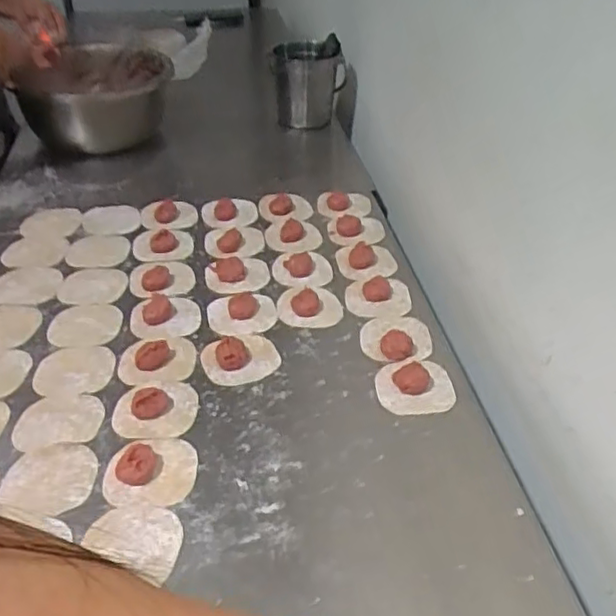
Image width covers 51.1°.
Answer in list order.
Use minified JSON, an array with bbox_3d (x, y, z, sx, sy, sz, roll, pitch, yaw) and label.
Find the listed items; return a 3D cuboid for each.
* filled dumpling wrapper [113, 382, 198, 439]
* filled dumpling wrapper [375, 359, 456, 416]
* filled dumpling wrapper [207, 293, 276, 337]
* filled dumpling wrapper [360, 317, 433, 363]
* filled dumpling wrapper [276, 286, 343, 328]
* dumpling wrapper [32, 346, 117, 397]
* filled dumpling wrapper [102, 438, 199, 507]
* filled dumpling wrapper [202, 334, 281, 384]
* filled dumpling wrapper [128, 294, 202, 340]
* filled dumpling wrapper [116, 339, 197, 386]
[{"bbox_3d":[-0.158,0.099,0.669,0.082,0.018,0.077,2,38,1],"label":"filled dumpling wrapper"},{"bbox_3d":[0.116,0.083,0.700,0.080,0.015,0.074,-1,39,0],"label":"filled dumpling wrapper"},{"bbox_3d":[-0.081,0.004,0.794,0.082,0.017,0.068,-8,39,-12],"label":"filled dumpling wrapper"},{"bbox_3d":[0.104,0.033,0.762,0.081,0.016,0.084,3,38,2],"label":"filled dumpling wrapper"},{"bbox_3d":[0.002,-0.007,0.810,0.079,0.015,0.070,5,38,5],"label":"filled dumpling wrapper"},{"bbox_3d":[-0.258,0.067,0.717,0.082,0.004,0.081,-5,38,-9],"label":"dumpling wrapper"},{"bbox_3d":[-0.148,0.145,0.598,0.085,0.027,0.078,1,38,-1],"label":"filled dumpling wrapper"},{"bbox_3d":[-0.073,0.054,0.729,0.086,0.019,0.076,-23,44,-28],"label":"filled dumpling wrapper"},{"bbox_3d":[-0.175,0.011,0.790,0.082,0.013,0.083,-8,39,-12],"label":"filled dumpling wrapper"},{"bbox_3d":[-0.170,0.054,0.724,0.085,0.019,0.077,-8,39,-12],"label":"filled dumpling wrapper"}]

